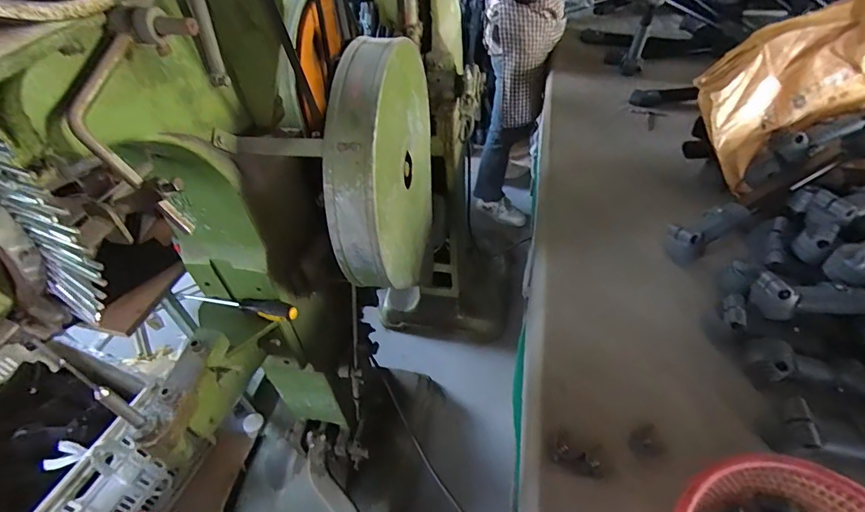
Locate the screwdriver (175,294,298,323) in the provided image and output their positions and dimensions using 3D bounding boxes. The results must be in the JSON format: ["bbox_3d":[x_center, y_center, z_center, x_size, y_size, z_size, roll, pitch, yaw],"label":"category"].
[{"bbox_3d":[-0.344,0.084,0.783,0.234,0.027,0.030,9,48,12],"label":"screwdriver"}]

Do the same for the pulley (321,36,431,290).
[{"bbox_3d":[-0.077,-0.146,0.787,0.085,0.414,0.401,5,48,9],"label":"pulley"}]

